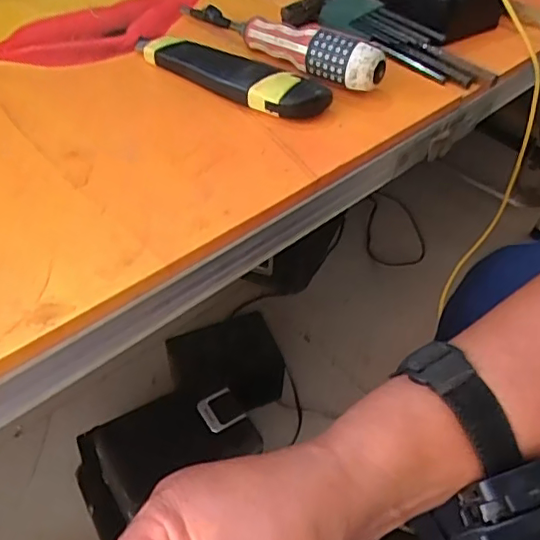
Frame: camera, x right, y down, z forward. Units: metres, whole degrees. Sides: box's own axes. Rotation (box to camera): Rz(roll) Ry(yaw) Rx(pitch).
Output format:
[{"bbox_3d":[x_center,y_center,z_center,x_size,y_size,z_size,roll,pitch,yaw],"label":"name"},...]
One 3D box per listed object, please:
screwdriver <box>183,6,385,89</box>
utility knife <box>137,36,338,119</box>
[{"bbox_3d":[-0.002,-0.176,0.421,0.185,0.034,0.025,33,53,24],"label":"screwdriver"},{"bbox_3d":[-0.032,-0.137,0.395,0.151,0.019,0.031,26,51,19],"label":"utility knife"}]

